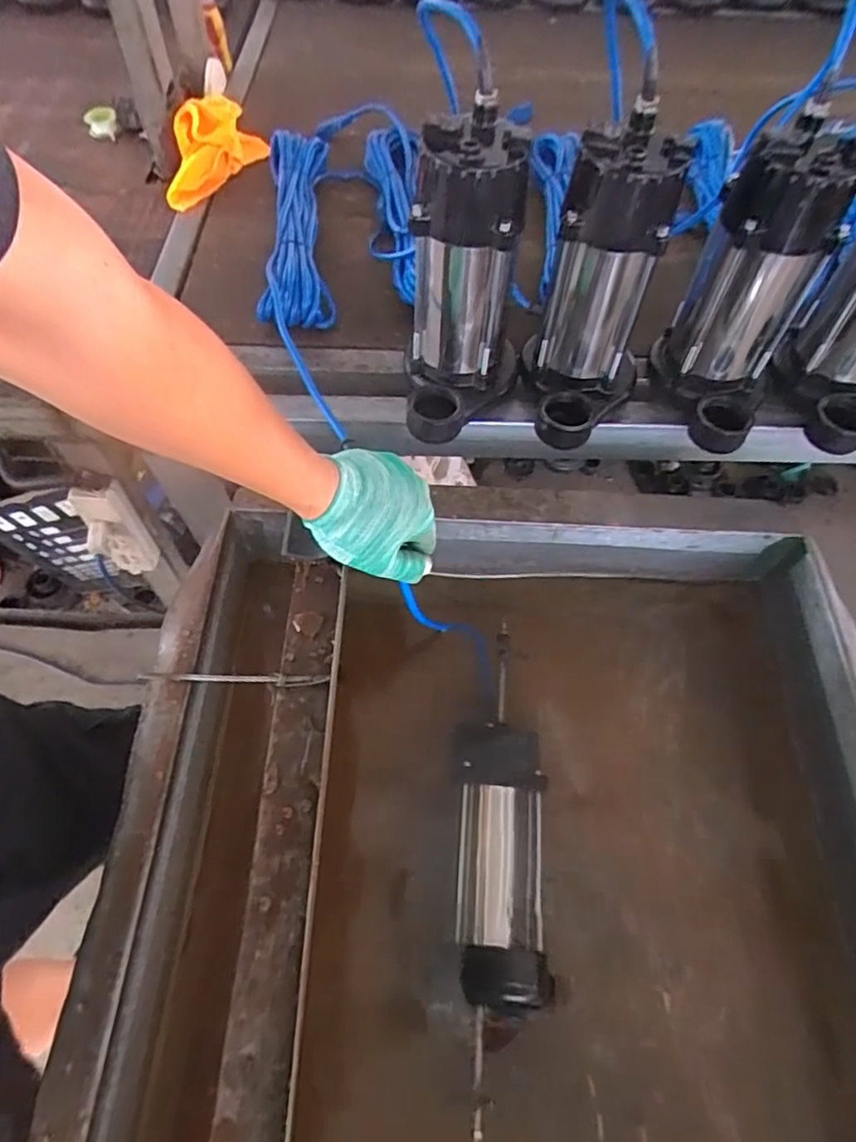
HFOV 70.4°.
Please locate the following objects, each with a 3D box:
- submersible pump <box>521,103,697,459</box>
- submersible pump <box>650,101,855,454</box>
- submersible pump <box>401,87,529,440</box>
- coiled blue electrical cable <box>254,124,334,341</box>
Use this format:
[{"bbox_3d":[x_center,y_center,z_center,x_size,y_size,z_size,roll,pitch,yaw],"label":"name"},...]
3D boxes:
[{"bbox_3d":[0.149,-0.242,0.554,0.106,0.246,0.149,16,61,8],"label":"submersible pump"},{"bbox_3d":[0.287,-0.246,0.553,0.110,0.223,0.141,25,63,12],"label":"submersible pump"},{"bbox_3d":[0.031,-0.259,0.561,0.109,0.239,0.186,3,60,0],"label":"submersible pump"},{"bbox_3d":[-0.162,-0.413,0.739,0.081,0.075,0.341,-4,60,-4],"label":"coiled blue electrical cable"}]

